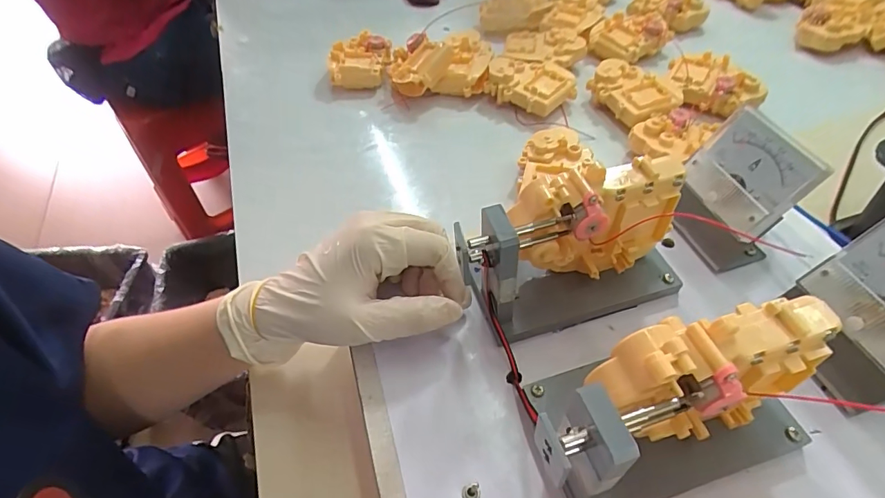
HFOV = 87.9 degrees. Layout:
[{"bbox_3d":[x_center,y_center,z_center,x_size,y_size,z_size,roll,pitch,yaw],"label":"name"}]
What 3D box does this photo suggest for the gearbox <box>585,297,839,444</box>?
[{"bbox_3d":[0.112,0.060,0.207,0.099,0.080,0.038,-16,52,-9],"label":"gearbox"}]

